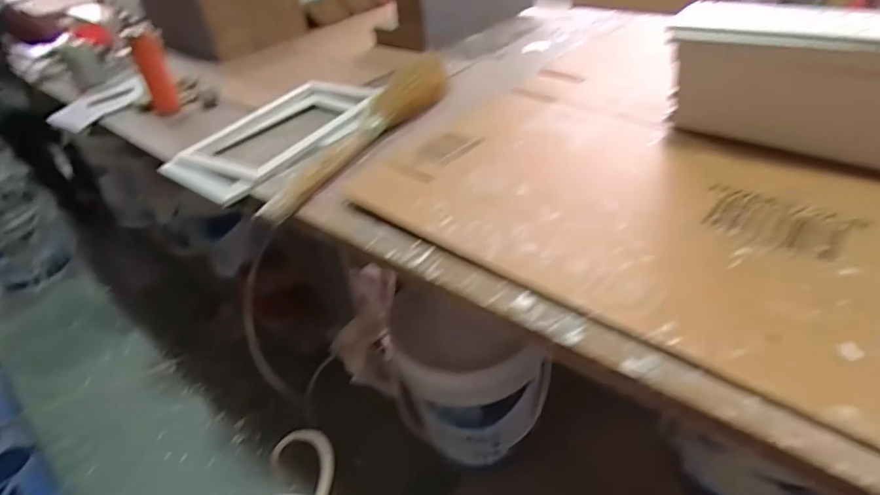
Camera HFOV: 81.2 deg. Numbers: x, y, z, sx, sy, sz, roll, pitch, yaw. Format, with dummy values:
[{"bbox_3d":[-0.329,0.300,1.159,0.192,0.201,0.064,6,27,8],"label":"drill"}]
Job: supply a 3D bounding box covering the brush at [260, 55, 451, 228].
[{"bbox_3d":[-0.161,-0.244,1.007,0.115,0.089,0.569,19,45,30],"label":"brush"}]

